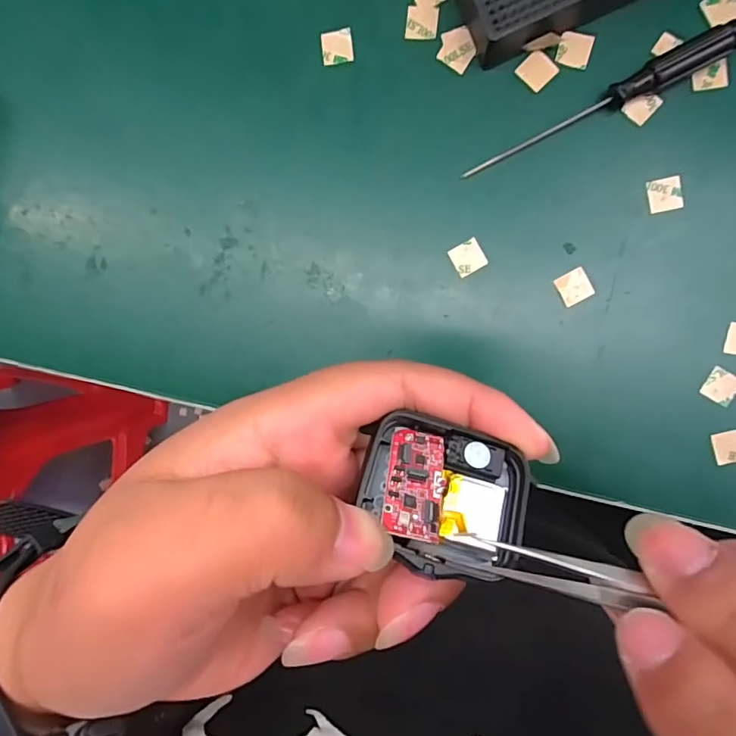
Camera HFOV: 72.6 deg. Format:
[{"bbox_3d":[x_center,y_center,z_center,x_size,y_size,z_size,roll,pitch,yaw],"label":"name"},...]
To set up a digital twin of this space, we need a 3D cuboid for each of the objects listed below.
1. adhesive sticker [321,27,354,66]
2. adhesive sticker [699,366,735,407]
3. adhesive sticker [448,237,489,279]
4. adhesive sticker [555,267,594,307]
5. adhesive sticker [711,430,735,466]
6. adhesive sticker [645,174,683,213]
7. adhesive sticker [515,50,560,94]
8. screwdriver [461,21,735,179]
[{"bbox_3d":[-0.015,-0.162,0.253,0.016,0.004,0.016,-5,93,5],"label":"adhesive sticker"},{"bbox_3d":[0.172,0.009,0.244,0.015,0.004,0.015,31,105,7],"label":"adhesive sticker"},{"bbox_3d":[0.051,-0.056,0.252,0.016,0.004,0.016,-29,90,6],"label":"adhesive sticker"},{"bbox_3d":[0.102,-0.040,0.248,0.016,0.004,0.015,-27,89,7],"label":"adhesive sticker"},{"bbox_3d":[0.178,0.039,0.246,0.015,0.004,0.015,-14,90,13],"label":"adhesive sticker"},{"bbox_3d":[0.143,-0.084,0.241,0.016,0.004,0.016,-9,88,6],"label":"adhesive sticker"},{"bbox_3d":[0.082,-0.144,0.243,0.016,0.004,0.016,-43,85,7],"label":"adhesive sticker"},{"bbox_3d":[0.108,-0.123,0.234,0.129,0.015,0.013,-25,91,6],"label":"screwdriver"}]

